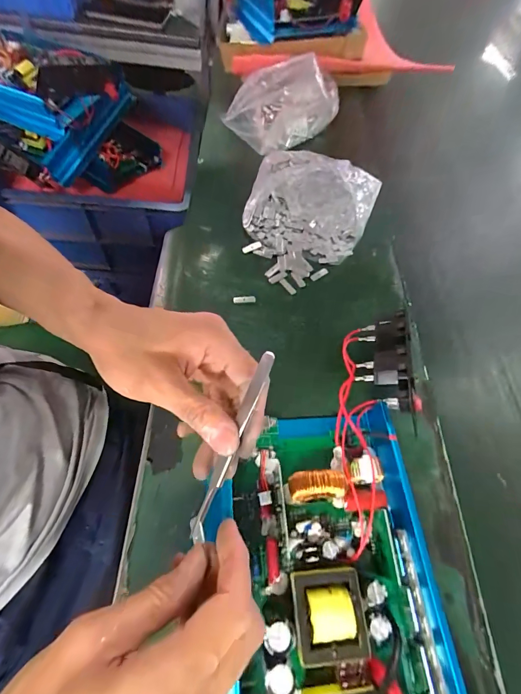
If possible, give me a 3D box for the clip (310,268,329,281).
[{"bbox_3d":[0.074,-0.091,0.414,0.028,0.004,0.009,-33,70,-22],"label":"clip"}]

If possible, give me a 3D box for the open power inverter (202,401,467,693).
[{"bbox_3d":[0.048,0.176,0.211,0.152,0.096,0.286,-3,62,-7],"label":"open power inverter"}]

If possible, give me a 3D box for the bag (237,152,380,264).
[{"bbox_3d":[0.070,-0.204,0.446,0.172,0.069,0.183,18,62,4],"label":"bag"}]

